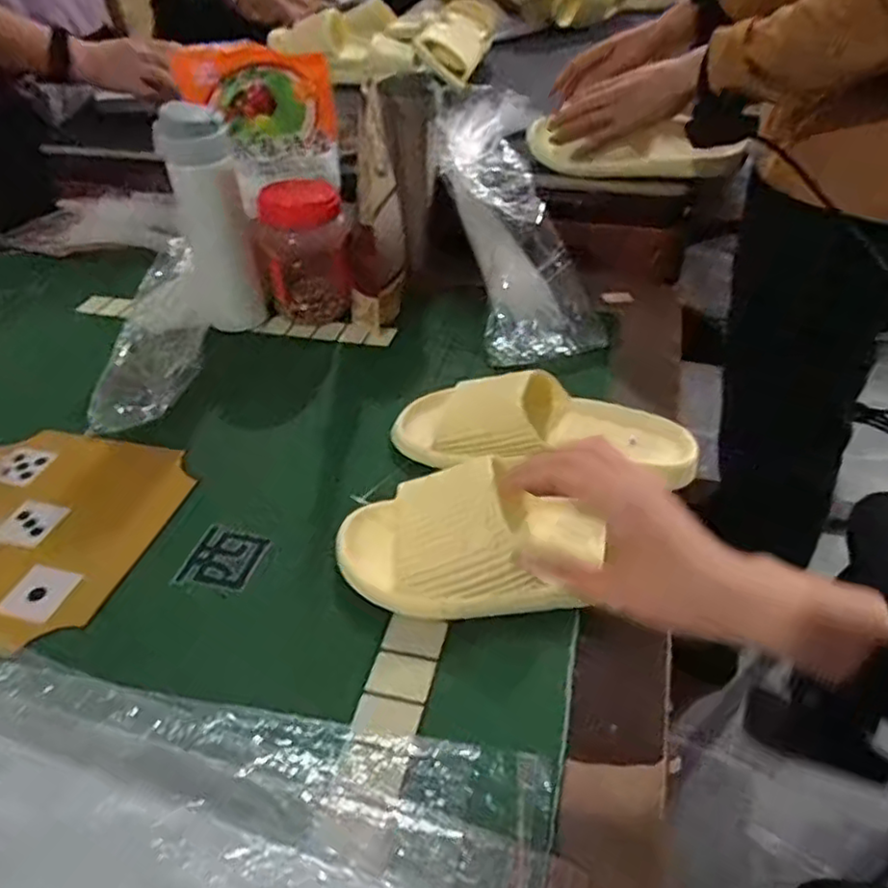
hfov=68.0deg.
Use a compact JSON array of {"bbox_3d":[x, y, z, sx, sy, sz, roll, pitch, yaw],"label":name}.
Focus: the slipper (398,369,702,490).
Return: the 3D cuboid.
[{"bbox_3d":[0.086,-0.017,0.562,0.249,0.056,0.098,4,44,-3],"label":"slipper"}]

